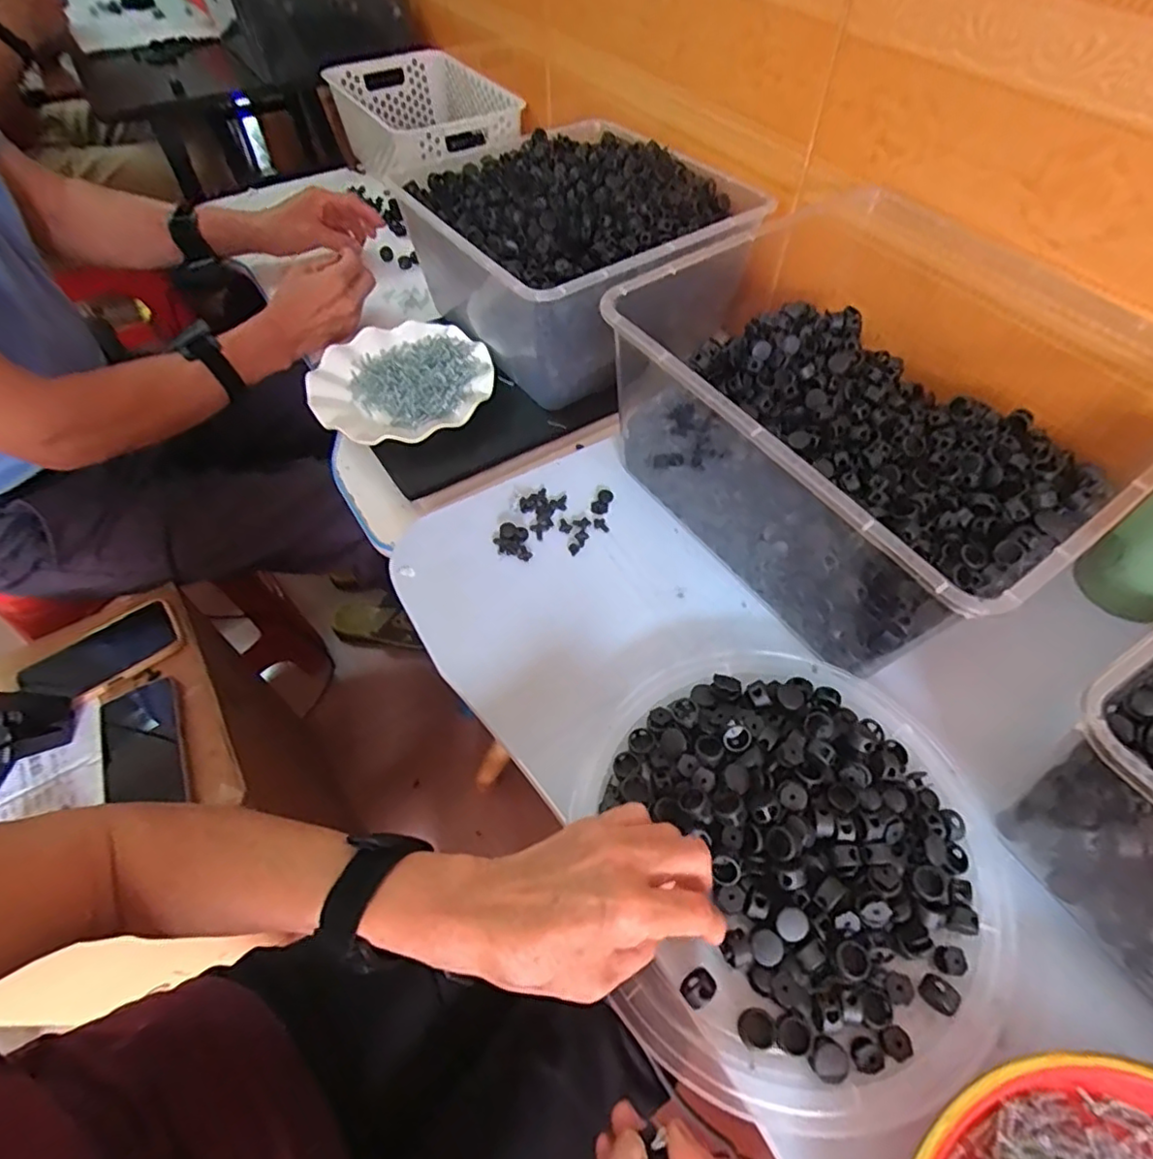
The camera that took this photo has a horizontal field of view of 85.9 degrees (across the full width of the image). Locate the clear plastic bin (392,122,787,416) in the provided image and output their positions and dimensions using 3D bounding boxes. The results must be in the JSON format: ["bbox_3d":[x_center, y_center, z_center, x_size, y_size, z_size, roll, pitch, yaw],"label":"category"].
[{"bbox_3d":[0.001,-0.352,0.662,0.285,0.143,0.292,-27,59,-17],"label":"clear plastic bin"}]

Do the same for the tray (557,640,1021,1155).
[{"bbox_3d":[0.124,0.143,0.342,0.218,0.024,0.234,1,53,-2],"label":"tray"}]

